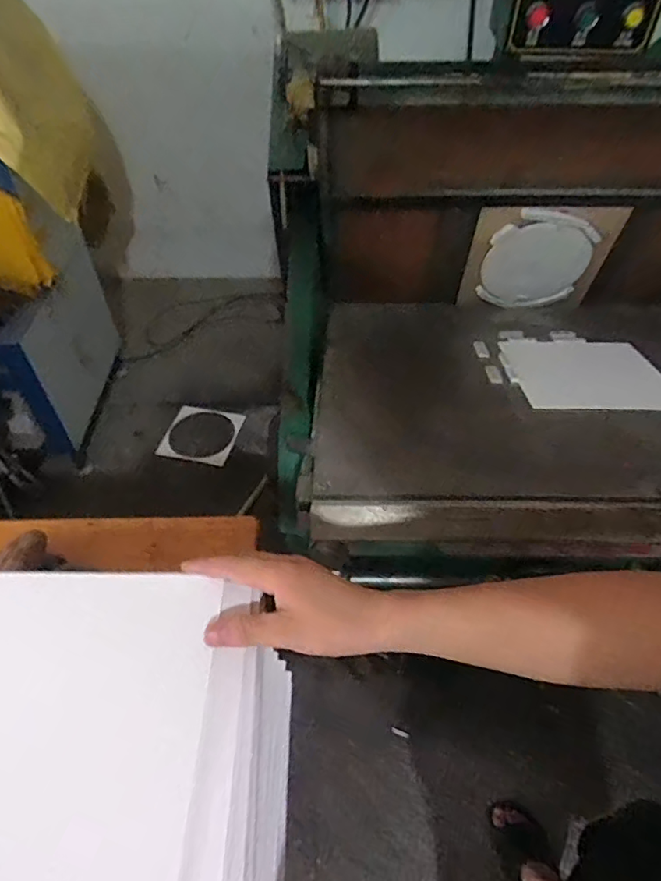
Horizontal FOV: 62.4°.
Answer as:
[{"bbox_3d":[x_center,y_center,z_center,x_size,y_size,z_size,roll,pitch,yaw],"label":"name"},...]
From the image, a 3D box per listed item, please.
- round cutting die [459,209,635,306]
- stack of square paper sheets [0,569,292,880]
[{"bbox_3d":[0.481,-0.420,1.281,0.307,0.304,0.020,2,63,5],"label":"round cutting die"},{"bbox_3d":[-0.190,0.225,0.380,0.313,0.056,0.259,1,47,1],"label":"stack of square paper sheets"}]

